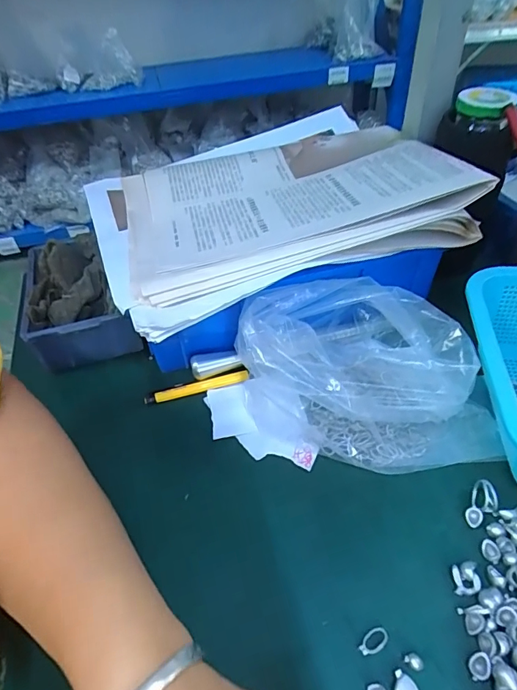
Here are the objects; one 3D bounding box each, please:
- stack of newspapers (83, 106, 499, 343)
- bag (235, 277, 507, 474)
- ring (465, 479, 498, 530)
[{"bbox_3d":[0.002,-0.139,0.393,0.297,0.047,0.246,-18,47,-12],"label":"stack of newspapers"},{"bbox_3d":[0.080,0.016,0.339,0.188,0.074,0.134,-3,46,2],"label":"bag"},{"bbox_3d":[0.149,0.107,0.289,0.016,0.017,0.027,22,52,24],"label":"ring"}]

